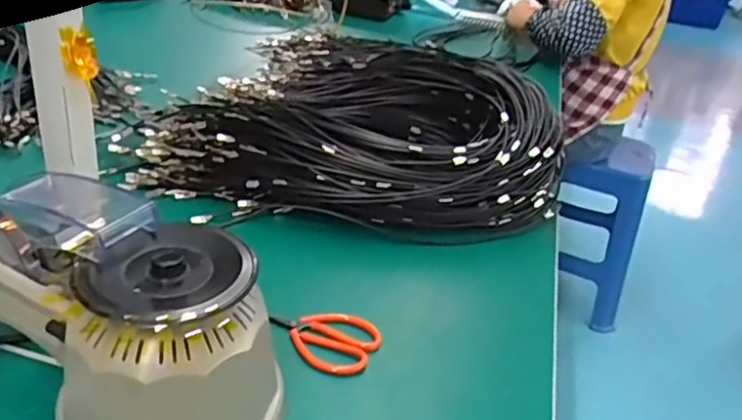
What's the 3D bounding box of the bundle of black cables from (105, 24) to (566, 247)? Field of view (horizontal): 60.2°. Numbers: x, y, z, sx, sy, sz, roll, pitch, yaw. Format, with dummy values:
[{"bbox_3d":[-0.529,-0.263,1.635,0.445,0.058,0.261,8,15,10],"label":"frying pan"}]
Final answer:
[{"bbox_3d":[-0.027,-0.127,0.895,0.572,0.117,0.361,11,30,3],"label":"bundle of black cables"}]

